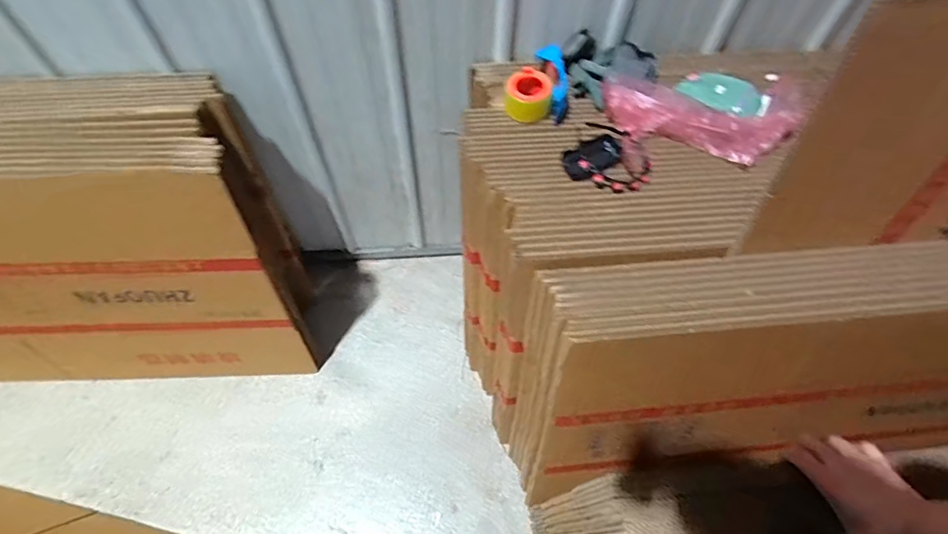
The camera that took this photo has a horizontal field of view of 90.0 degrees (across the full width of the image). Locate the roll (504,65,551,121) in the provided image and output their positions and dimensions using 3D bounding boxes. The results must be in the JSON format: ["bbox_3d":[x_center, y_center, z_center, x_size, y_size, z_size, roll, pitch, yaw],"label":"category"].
[{"bbox_3d":[0.108,-0.345,0.953,0.090,0.060,0.103,5,58,-1],"label":"roll"}]

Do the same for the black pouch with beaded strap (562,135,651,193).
[{"bbox_3d":[0.246,-0.191,0.878,0.145,0.035,0.145,-37,67,-23],"label":"black pouch with beaded strap"}]

